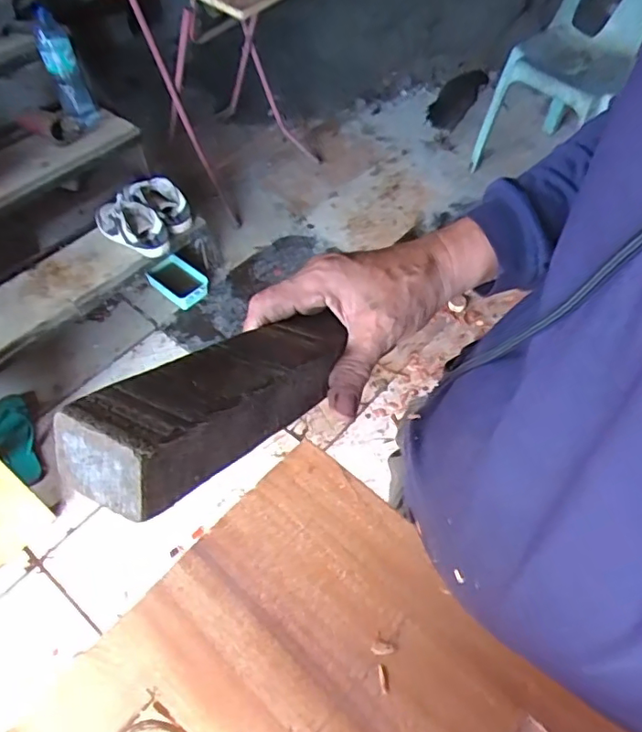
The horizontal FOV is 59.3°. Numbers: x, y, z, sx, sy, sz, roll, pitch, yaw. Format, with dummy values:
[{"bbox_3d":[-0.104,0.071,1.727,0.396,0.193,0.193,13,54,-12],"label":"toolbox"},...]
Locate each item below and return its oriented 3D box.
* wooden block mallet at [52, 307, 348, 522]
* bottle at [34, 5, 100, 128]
[{"bbox_3d":[-0.047,0.009,0.316,0.059,0.037,0.190,31,35,19],"label":"wooden block mallet"},{"bbox_3d":[-0.614,-0.710,1.362,0.089,0.260,0.083,-21,58,-15],"label":"bottle"}]

